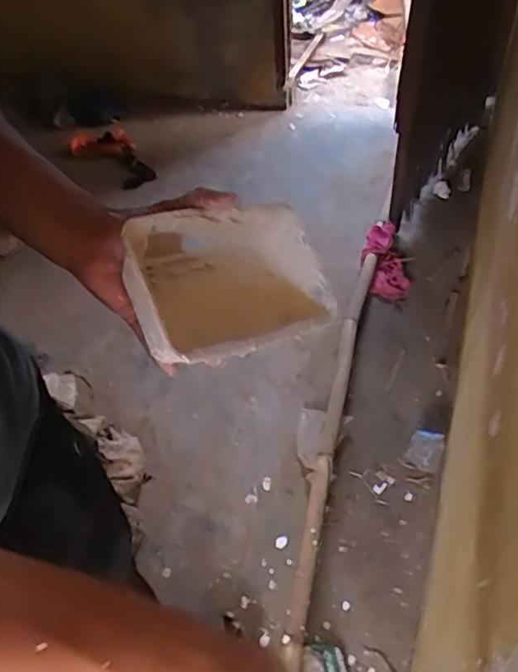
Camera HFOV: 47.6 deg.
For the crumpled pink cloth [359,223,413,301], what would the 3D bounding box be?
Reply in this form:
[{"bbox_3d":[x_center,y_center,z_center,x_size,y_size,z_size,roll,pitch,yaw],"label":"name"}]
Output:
[{"bbox_3d":[0.390,-0.236,1.821,0.130,0.085,0.268,-10,79,-1],"label":"crumpled pink cloth"}]

